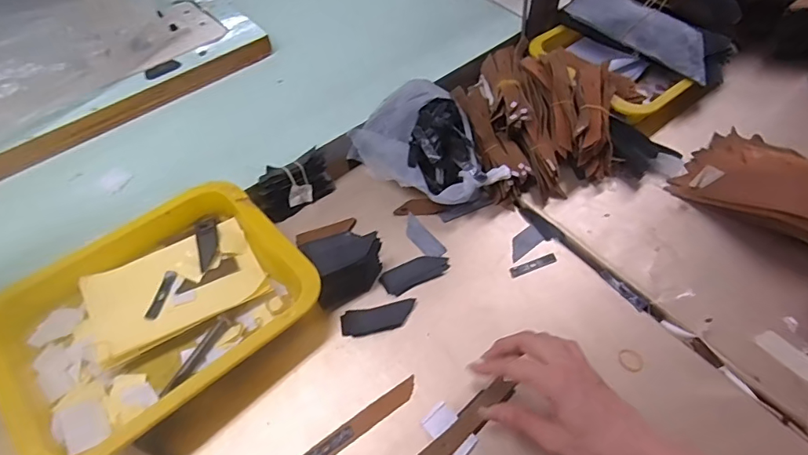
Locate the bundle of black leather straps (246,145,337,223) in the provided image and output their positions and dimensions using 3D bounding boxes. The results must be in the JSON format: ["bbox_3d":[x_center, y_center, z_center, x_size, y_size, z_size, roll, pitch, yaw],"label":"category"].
[{"bbox_3d":[-0.130,-0.050,0.555,0.096,0.042,0.046,-38,63,-23],"label":"bundle of black leather straps"}]

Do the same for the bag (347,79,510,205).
[{"bbox_3d":[0.023,-0.095,0.550,0.120,0.089,0.159,-25,59,-16],"label":"bag"}]

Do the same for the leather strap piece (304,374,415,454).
[{"bbox_3d":[-0.041,0.177,0.423,0.124,0.004,0.017,-31,61,-19],"label":"leather strap piece"}]

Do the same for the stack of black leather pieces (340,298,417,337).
[{"bbox_3d":[-0.025,0.092,0.479,0.077,0.004,0.028,-11,56,-7],"label":"stack of black leather pieces"}]

